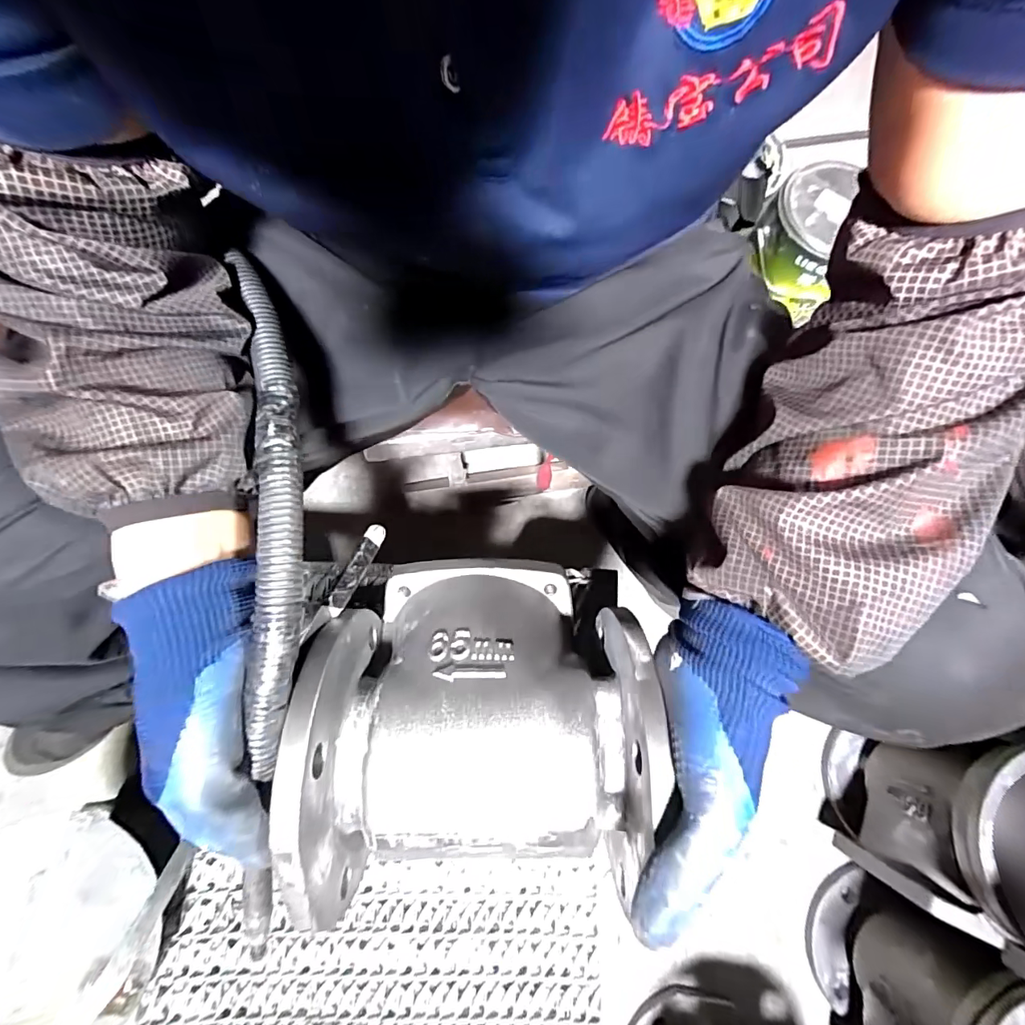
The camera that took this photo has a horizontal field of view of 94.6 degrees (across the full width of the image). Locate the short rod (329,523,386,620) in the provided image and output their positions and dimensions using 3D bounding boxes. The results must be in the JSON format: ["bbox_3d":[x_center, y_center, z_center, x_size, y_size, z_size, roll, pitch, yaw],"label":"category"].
[{"bbox_3d":[-0.103,0.037,0.315,0.011,0.013,0.066,20,59,3],"label":"short rod"}]

